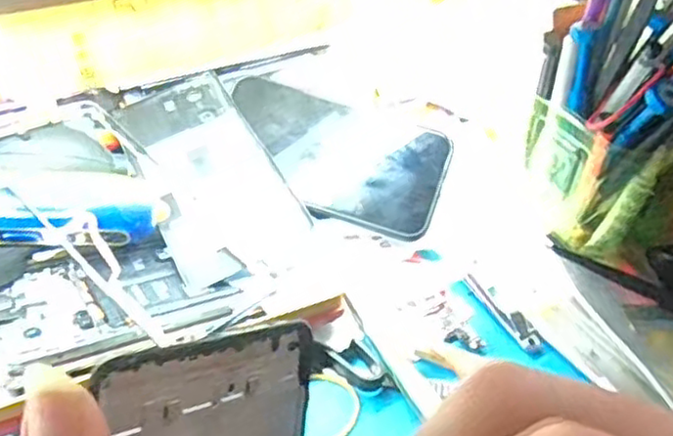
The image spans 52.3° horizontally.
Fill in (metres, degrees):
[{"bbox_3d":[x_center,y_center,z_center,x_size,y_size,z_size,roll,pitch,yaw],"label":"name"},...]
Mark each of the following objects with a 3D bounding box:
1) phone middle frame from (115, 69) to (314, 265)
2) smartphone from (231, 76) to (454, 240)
[{"bbox_3d":[-0.074,-0.033,0.408,0.064,0.010,0.153,-24,58,-18],"label":"phone middle frame"},{"bbox_3d":[-0.003,-0.037,0.425,0.138,0.011,0.071,18,78,9],"label":"smartphone"}]

